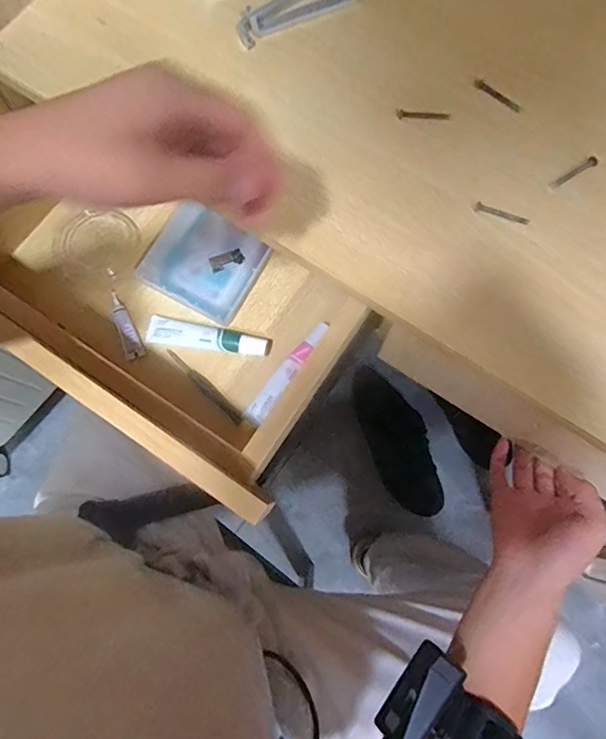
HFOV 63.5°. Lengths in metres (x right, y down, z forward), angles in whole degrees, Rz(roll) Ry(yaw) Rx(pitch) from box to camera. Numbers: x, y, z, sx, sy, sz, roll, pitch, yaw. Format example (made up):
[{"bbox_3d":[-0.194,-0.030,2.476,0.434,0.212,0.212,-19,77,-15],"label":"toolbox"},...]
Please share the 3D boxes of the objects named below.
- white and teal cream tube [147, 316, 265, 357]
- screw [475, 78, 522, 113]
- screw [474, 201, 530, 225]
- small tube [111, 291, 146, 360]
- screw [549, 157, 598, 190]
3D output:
[{"bbox_3d":[-0.093,-0.033,0.475,0.116,0.014,0.026,9,76,2],"label":"white and teal cream tube"},{"bbox_3d":[0.153,-0.214,0.383,0.041,0.004,0.007,37,79,8],"label":"screw"},{"bbox_3d":[0.147,-0.115,0.359,0.041,0.004,0.007,18,77,4],"label":"screw"},{"bbox_3d":[-0.175,-0.043,0.482,0.018,0.007,0.071,-22,77,-6],"label":"small tube"},{"bbox_3d":[0.203,-0.147,0.367,0.042,0.004,0.007,-31,78,-8],"label":"screw"}]

